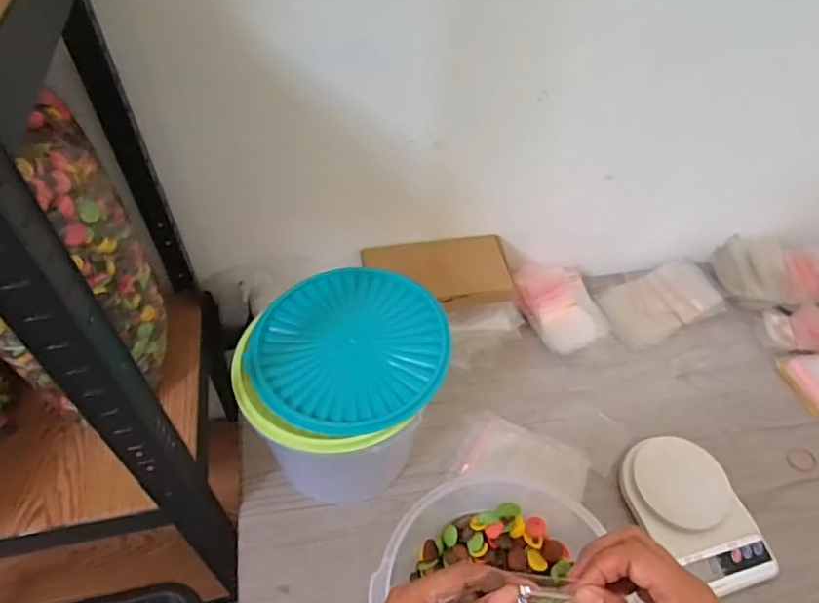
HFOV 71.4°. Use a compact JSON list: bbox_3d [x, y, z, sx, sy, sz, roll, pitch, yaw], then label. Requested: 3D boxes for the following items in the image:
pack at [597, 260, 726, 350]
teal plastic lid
[{"bbox_3d":[0.398,-0.003,0.898,0.187,0.021,0.107,-19,54,-18],"label":"pack"},{"bbox_3d":[-0.064,0.043,0.607,0.202,0.021,0.196,1,50,-1],"label":"teal plastic lid"}]

